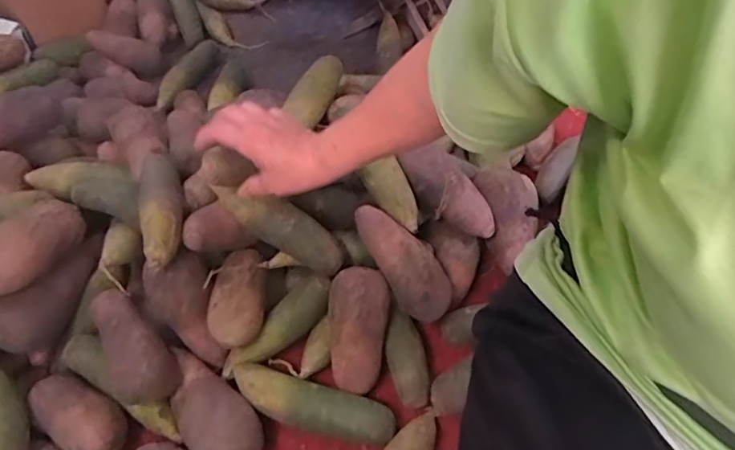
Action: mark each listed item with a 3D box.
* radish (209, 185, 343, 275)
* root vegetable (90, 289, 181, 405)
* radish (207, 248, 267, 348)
[{"bbox_3d":[-0.107,0.005,0.648,0.169,0.052,0.044,32,53,-12],"label":"radish"},{"bbox_3d":[-0.287,0.136,0.639,0.063,0.045,0.157,-31,55,-21],"label":"root vegetable"},{"bbox_3d":[-0.161,0.090,0.676,0.067,0.055,0.128,16,63,-13],"label":"radish"}]

